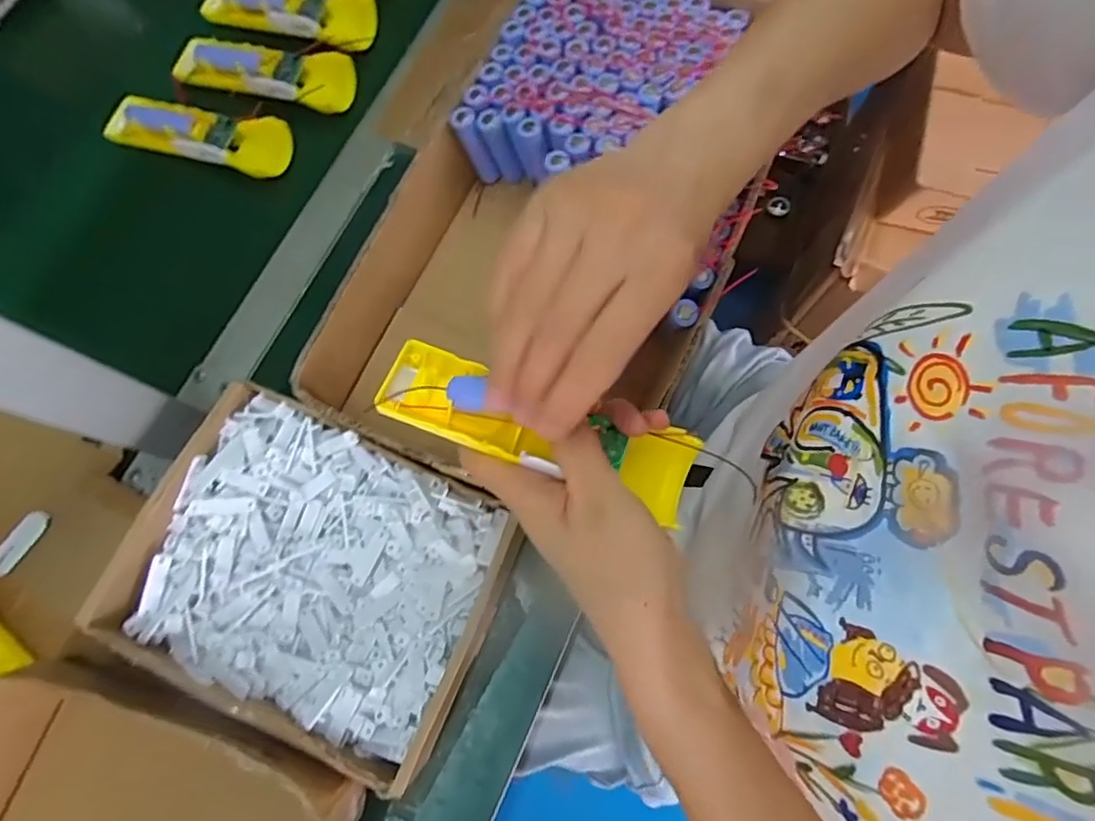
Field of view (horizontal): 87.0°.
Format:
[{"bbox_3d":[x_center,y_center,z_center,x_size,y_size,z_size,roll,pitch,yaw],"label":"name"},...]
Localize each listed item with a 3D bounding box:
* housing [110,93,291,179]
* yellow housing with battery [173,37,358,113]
[{"bbox_3d":[-0.298,-0.237,0.491,0.159,0.021,0.049,14,76,6],"label":"housing"},{"bbox_3d":[-0.252,-0.299,0.508,0.160,0.021,0.050,10,75,5],"label":"yellow housing with battery"}]

